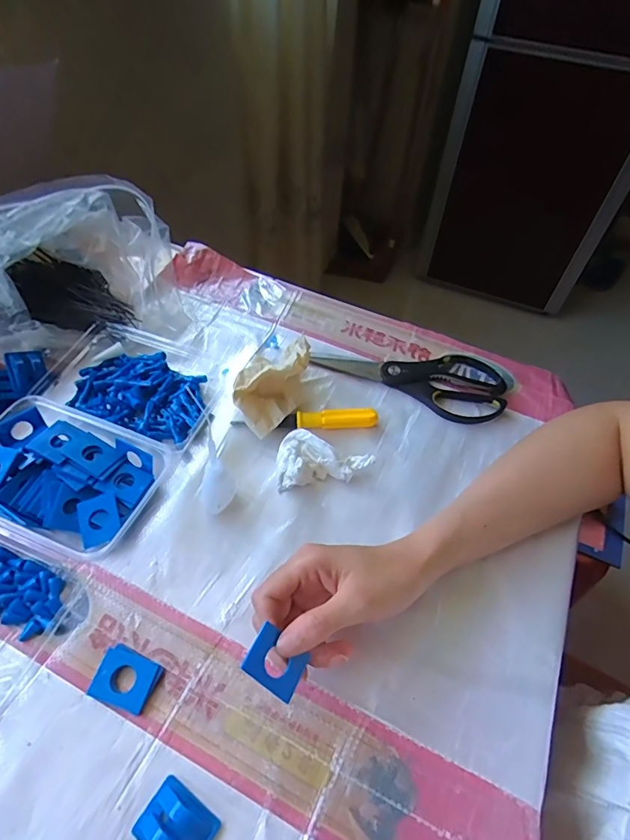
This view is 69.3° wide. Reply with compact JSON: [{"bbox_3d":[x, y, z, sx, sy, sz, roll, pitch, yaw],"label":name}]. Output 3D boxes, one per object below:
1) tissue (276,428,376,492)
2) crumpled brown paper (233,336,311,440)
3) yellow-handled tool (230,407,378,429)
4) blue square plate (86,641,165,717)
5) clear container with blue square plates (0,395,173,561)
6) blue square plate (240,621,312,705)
[{"bbox_3d":[0.008,0.034,0.428,0.085,0.027,0.053,-3,54,-6],"label":"tissue"},{"bbox_3d":[-0.046,-0.039,0.462,0.066,0.055,0.115,12,54,5],"label":"crumpled brown paper"},{"bbox_3d":[-0.009,0.001,0.456,0.141,0.020,0.016,-2,54,-5],"label":"yellow-handled tool"},{"bbox_3d":[-0.135,0.184,0.326,0.042,0.007,0.034,20,55,10],"label":"blue square plate"},{"bbox_3d":[-0.221,0.049,0.398,0.154,0.033,0.108,21,55,11],"label":"clear container with blue square plates"},{"bbox_3d":[-0.024,0.154,0.288,0.039,0.004,0.028,41,57,-7],"label":"blue square plate"}]

